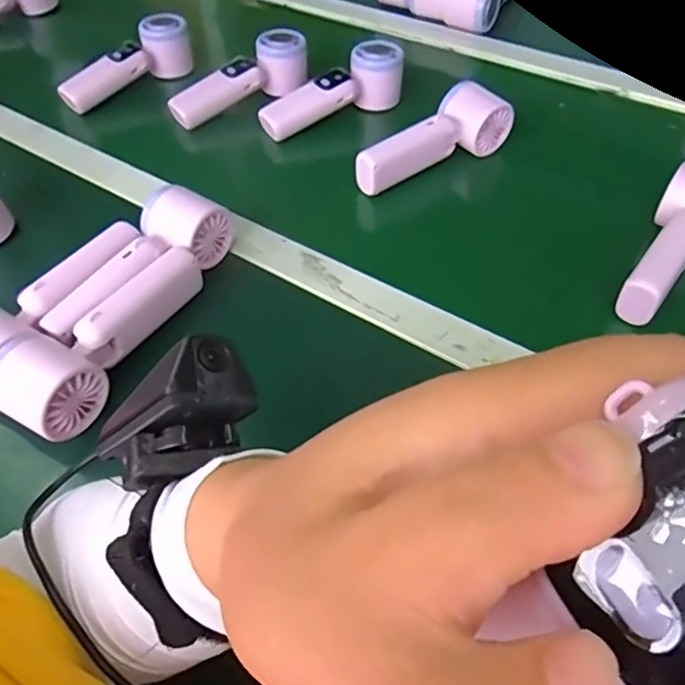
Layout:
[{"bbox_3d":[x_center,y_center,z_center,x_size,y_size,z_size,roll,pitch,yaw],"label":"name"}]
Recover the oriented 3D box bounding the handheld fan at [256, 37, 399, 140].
[{"bbox_3d":[-0.014,-0.268,0.631,0.165,0.058,0.049,-31,56,-20],"label":"handheld fan"}]

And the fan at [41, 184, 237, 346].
[{"bbox_3d":[-0.151,-0.058,0.462,0.058,0.049,0.173,21,55,19],"label":"fan"}]

